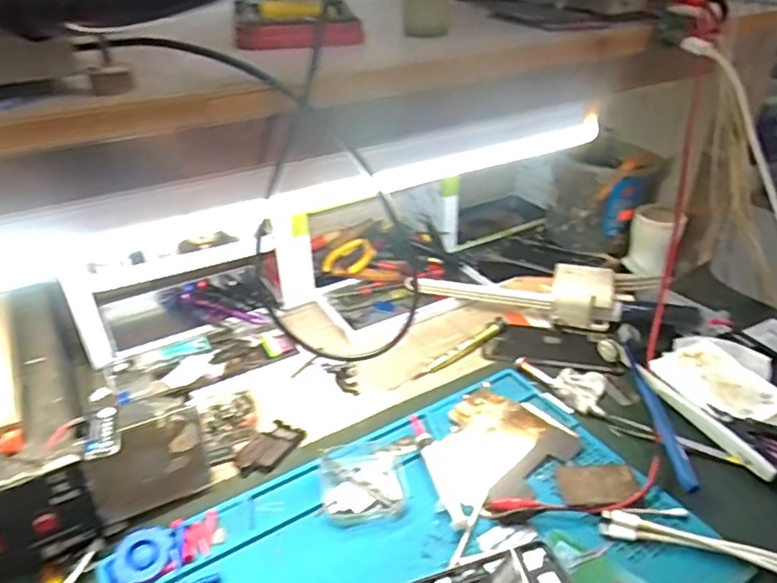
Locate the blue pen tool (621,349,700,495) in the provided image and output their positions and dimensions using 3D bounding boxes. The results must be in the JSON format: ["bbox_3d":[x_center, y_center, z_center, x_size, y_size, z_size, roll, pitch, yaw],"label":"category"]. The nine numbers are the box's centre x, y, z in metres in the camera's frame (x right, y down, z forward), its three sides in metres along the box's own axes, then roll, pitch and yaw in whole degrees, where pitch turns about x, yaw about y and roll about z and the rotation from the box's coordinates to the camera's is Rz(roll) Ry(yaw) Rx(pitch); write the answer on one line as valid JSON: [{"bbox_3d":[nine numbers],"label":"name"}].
[{"bbox_3d":[0.231,0.105,0.507,0.013,0.015,0.167,1,33,3],"label":"blue pen tool"}]

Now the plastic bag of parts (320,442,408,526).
[{"bbox_3d":[-0.020,0.146,0.458,0.062,0.018,0.069,-7,33,-11],"label":"plastic bag of parts"}]

